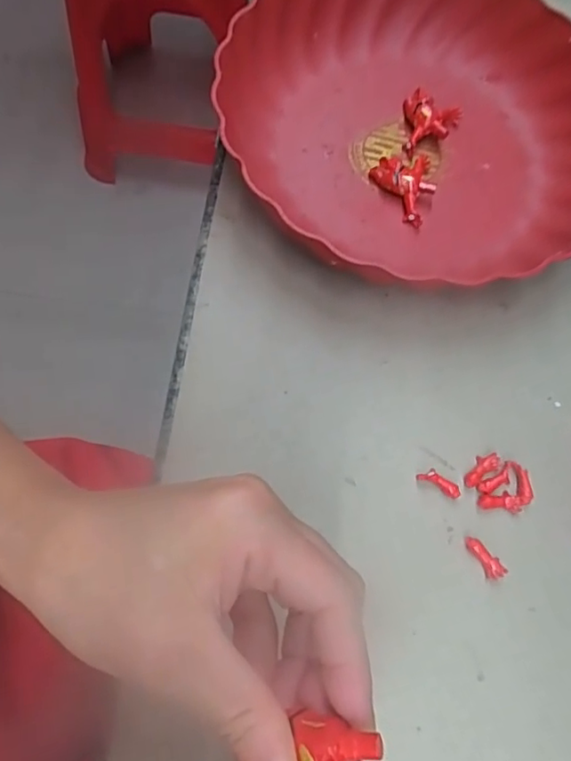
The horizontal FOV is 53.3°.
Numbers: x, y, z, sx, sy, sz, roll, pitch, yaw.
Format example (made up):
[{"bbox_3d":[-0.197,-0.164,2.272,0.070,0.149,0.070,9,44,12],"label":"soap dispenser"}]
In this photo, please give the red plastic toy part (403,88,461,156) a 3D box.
[{"bbox_3d":[0.092,-0.170,0.380,0.034,0.020,0.046,33,71,9],"label":"red plastic toy part"}]

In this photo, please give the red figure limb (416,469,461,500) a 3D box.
[{"bbox_3d":[0.082,0.054,0.301,0.023,0.007,0.009,31,71,8],"label":"red figure limb"}]

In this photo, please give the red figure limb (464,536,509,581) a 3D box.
[{"bbox_3d":[0.101,0.089,0.288,0.010,0.005,0.024,-32,74,-13],"label":"red figure limb"}]

